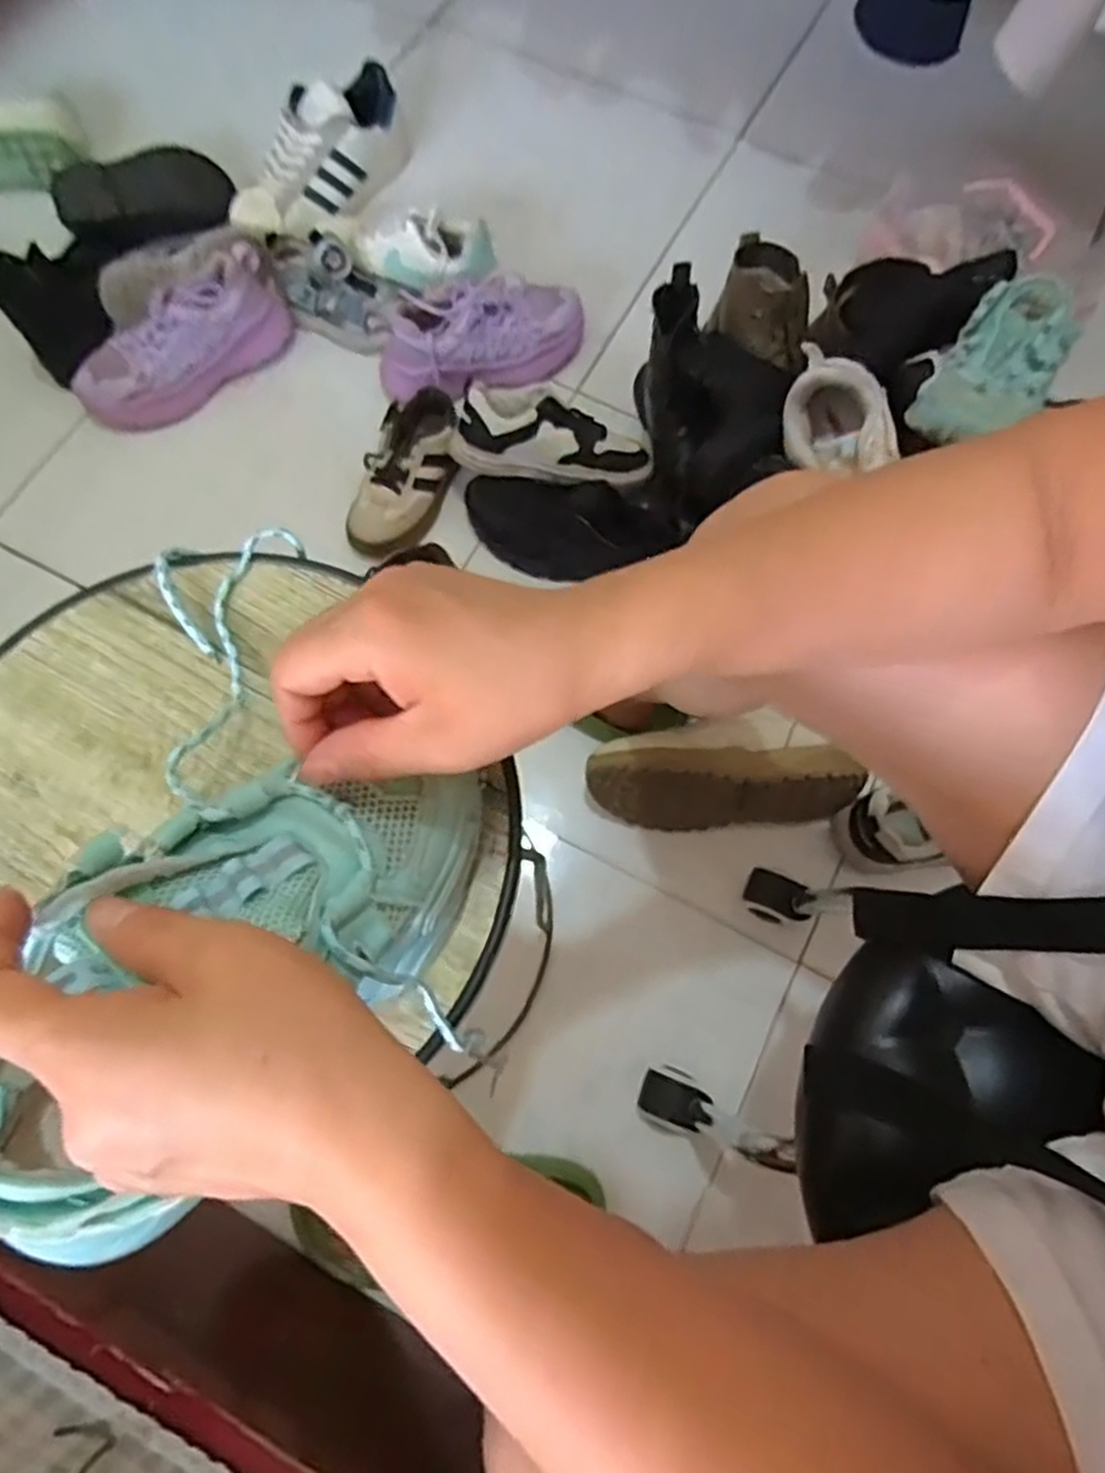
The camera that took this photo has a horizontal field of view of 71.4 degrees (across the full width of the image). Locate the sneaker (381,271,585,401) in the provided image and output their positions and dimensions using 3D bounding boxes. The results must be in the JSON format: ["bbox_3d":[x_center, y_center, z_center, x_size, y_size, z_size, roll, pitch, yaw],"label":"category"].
[{"bbox_3d":[-0.082,-0.472,0.916,0.247,0.090,0.117,-7,70,-4],"label":"sneaker"}]

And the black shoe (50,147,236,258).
[{"bbox_3d":[-0.506,-0.677,0.969,0.215,0.076,0.096,-37,75,-26],"label":"black shoe"}]

